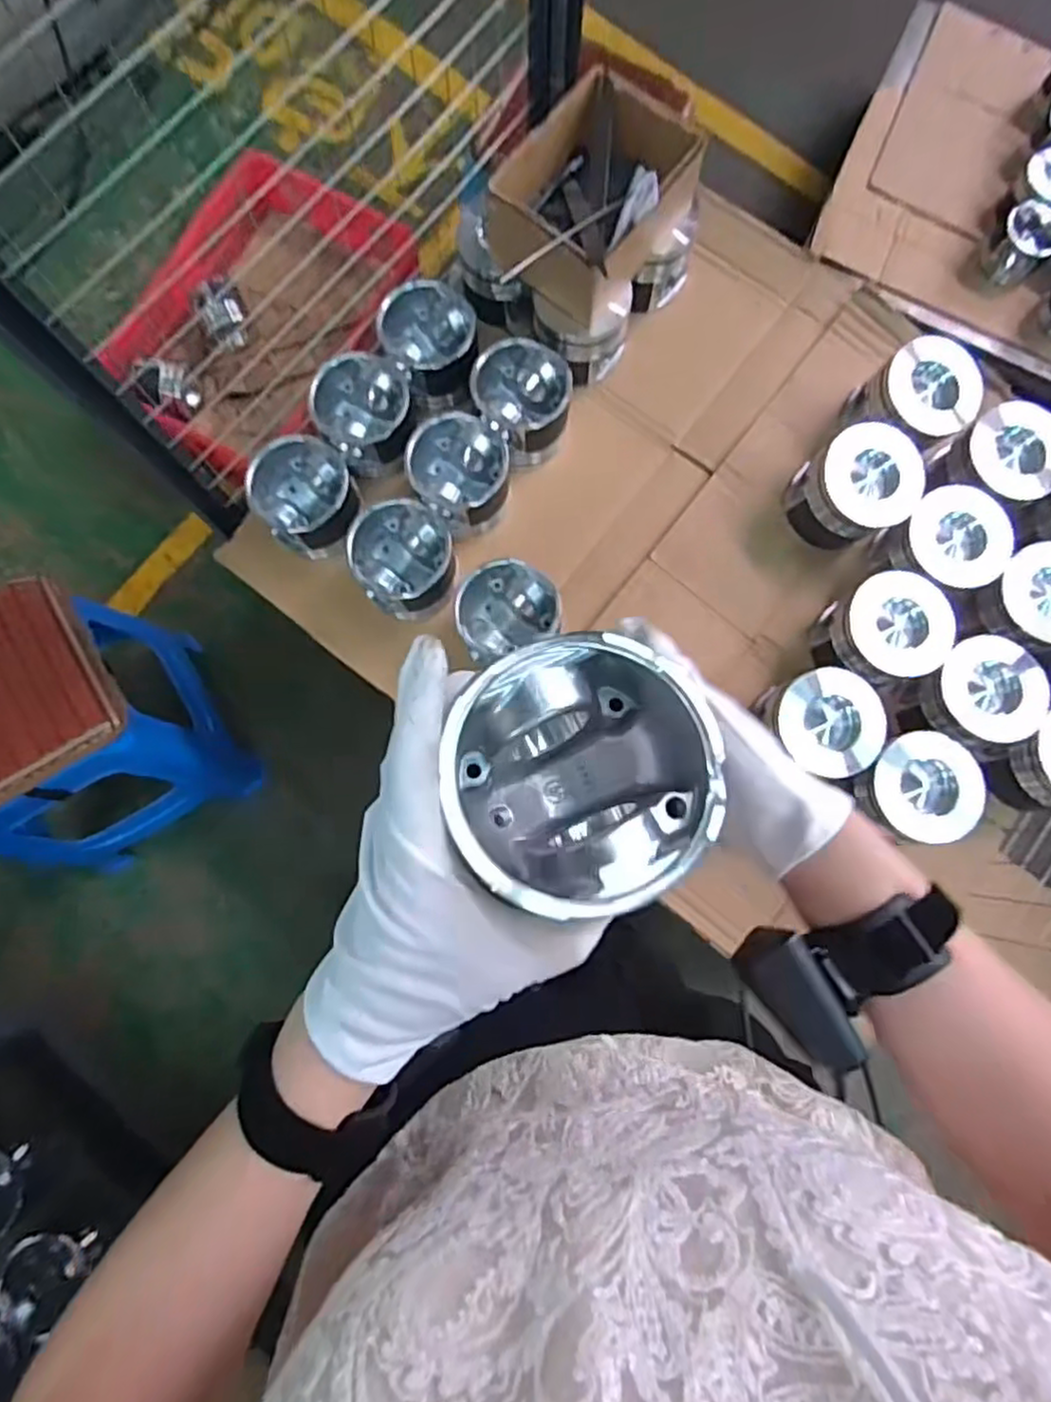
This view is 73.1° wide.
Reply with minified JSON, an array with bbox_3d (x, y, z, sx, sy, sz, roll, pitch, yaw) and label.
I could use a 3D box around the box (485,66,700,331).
[{"bbox_3d":[0.072,-0.556,0.781,0.165,0.126,0.211,37,80,6],"label":"box"}]

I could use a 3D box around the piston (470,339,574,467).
[{"bbox_3d":[-0.004,-0.349,0.847,0.113,0.109,0.117,0,79,-1],"label":"piston"}]

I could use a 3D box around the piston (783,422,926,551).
[{"bbox_3d":[0.377,-0.243,0.823,0.128,0.109,0.105,41,81,7],"label":"piston"}]

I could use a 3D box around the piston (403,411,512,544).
[{"bbox_3d":[-0.076,-0.259,0.843,0.109,0.119,0.118,0,79,-1],"label":"piston"}]

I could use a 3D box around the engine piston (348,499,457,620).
[{"bbox_3d":[-0.136,-0.157,0.813,0.111,0.123,0.108,0,79,-1],"label":"engine piston"}]

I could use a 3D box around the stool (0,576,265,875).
[{"bbox_3d":[-0.705,0.045,1.144,0.316,0.410,0.336,-27,80,-6],"label":"stool"}]

